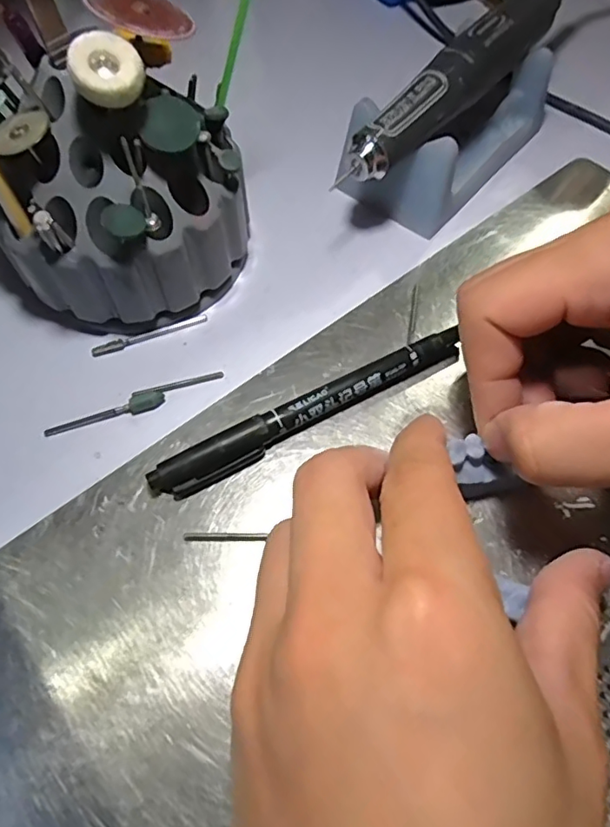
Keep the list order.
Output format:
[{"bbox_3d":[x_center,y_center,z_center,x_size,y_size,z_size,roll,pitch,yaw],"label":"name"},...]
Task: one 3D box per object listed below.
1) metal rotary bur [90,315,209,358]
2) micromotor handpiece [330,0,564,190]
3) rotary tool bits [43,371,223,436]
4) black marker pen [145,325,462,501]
[{"bbox_3d":[-0.066,-0.034,0.239,0.050,0.004,0.005,-20,62,-10],"label":"metal rotary bur"},{"bbox_3d":[0.081,-0.164,0.256,0.024,0.021,0.189,35,67,18],"label":"micromotor handpiece"},{"bbox_3d":[-0.067,-0.005,0.221,0.071,0.006,0.009,-19,62,-10],"label":"rotary tool bits"},{"bbox_3d":[0.003,0.000,0.213,0.127,0.013,0.013,-26,64,-13],"label":"black marker pen"}]

